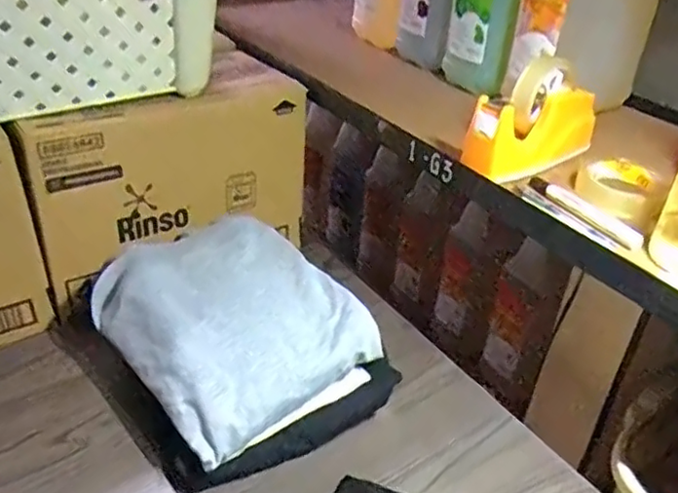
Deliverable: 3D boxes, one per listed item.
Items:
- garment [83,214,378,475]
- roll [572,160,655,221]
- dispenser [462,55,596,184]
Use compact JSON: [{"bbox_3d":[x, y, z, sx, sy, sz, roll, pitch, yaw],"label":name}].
[{"bbox_3d":[-0.133,0.084,0.786,0.247,0.084,0.291,-21,41,-32],"label":"garment"},{"bbox_3d":[0.318,-0.072,0.752,0.078,0.039,0.078,21,37,23],"label":"roll"},{"bbox_3d":[0.236,-0.153,0.764,0.178,0.107,0.062,-21,41,-32],"label":"dispenser"}]

